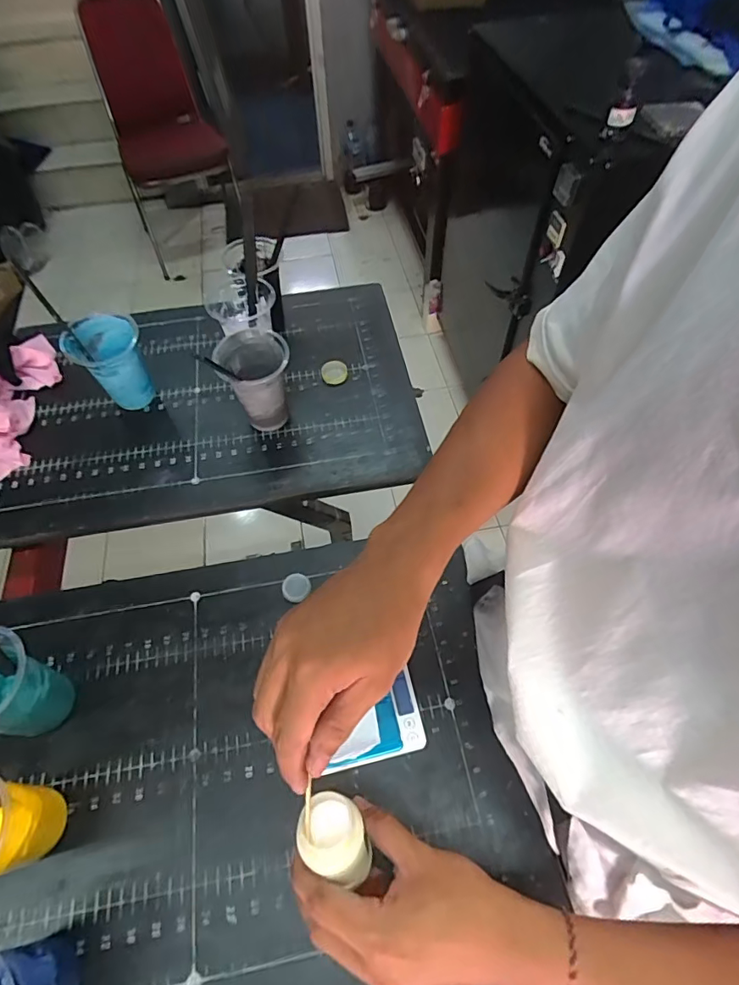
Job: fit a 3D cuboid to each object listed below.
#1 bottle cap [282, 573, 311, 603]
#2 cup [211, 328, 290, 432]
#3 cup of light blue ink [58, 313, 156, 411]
[{"bbox_3d":[-0.082,0.106,0.554,0.029,0.008,0.032,15,59,10],"label":"bottle cap"},{"bbox_3d":[-0.140,-0.135,0.639,0.082,0.121,0.091,-26,61,-14],"label":"cup"},{"bbox_3d":[-0.346,-0.173,0.670,0.085,0.116,0.095,-24,60,-13],"label":"cup of light blue ink"}]

